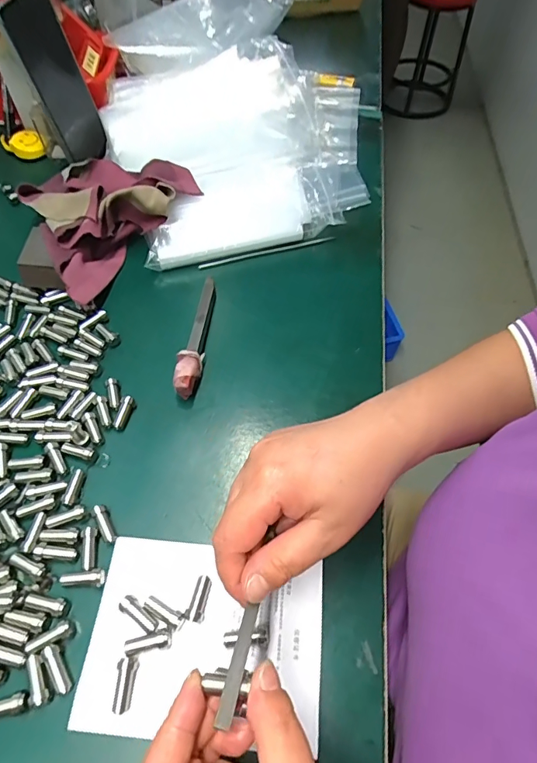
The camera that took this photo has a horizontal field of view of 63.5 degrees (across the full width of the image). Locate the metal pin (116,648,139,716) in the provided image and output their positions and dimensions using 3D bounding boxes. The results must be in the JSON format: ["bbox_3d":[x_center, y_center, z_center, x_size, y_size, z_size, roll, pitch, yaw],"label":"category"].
[{"bbox_3d":[-0.082,0.173,0.251,0.009,0.009,0.031,0,57,-1],"label":"metal pin"}]

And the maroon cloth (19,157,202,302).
[{"bbox_3d":[-0.150,-0.176,0.445,0.159,0.060,0.172,-27,62,-17],"label":"maroon cloth"}]

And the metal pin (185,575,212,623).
[{"bbox_3d":[-0.044,0.137,0.274,0.010,0.008,0.026,11,58,6],"label":"metal pin"}]

